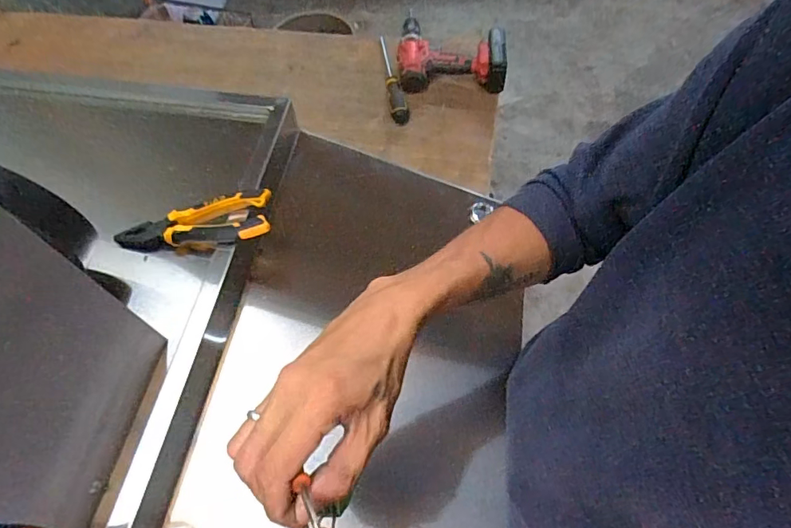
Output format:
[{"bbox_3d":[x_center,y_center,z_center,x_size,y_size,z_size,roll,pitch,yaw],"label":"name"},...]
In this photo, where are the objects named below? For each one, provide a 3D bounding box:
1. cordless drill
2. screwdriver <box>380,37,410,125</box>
[{"bbox_3d":[0.108,-0.421,0.956,0.203,0.068,0.177,-1,61,1],"label":"cordless drill"},{"bbox_3d":[-0.006,-0.369,0.949,0.034,0.029,0.231,-8,61,-3],"label":"screwdriver"}]

